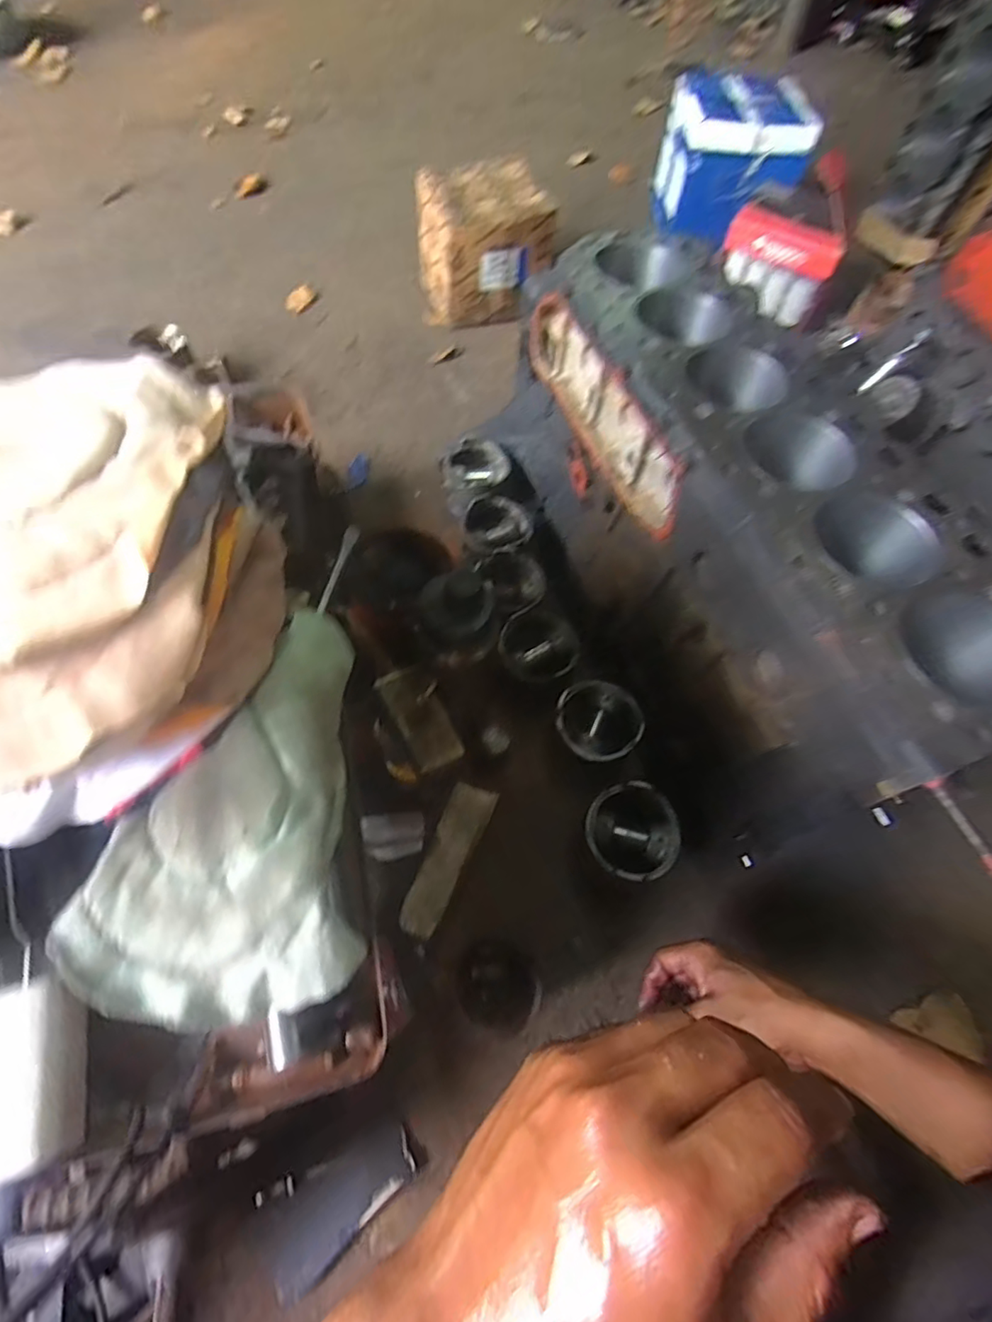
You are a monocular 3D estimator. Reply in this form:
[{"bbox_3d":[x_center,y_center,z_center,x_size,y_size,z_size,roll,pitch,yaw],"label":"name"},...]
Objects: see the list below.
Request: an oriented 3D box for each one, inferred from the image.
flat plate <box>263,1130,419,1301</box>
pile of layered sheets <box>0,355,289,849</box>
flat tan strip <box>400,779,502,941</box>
[{"bbox_3d":[-0.131,0.462,0.473,0.127,0.009,0.057,-30,67,-18],"label":"flat plate"},{"bbox_3d":[-0.184,-0.034,0.238,0.167,0.092,0.176,1,62,-2],"label":"pile of layered sheets"},{"bbox_3d":[-0.053,0.214,0.607,0.046,0.013,0.162,23,63,9],"label":"flat tan strip"}]

